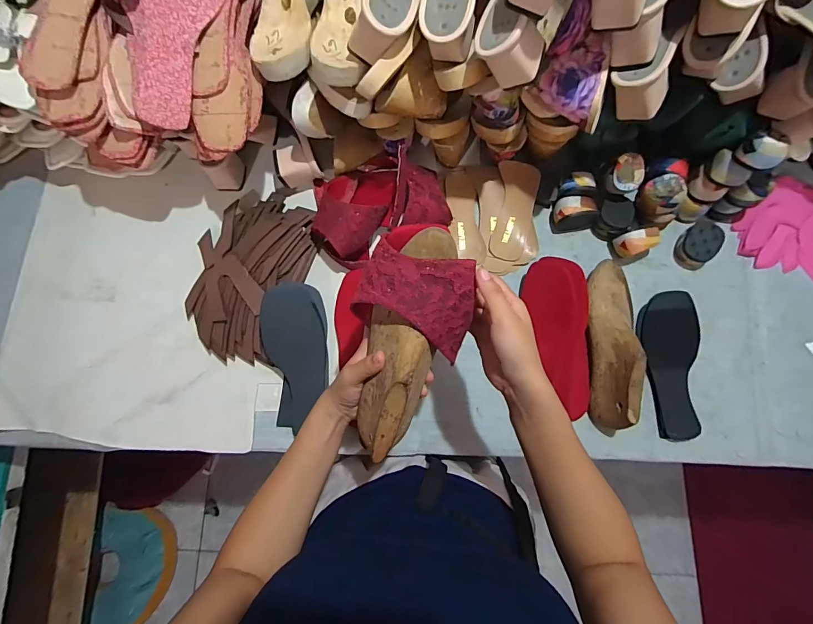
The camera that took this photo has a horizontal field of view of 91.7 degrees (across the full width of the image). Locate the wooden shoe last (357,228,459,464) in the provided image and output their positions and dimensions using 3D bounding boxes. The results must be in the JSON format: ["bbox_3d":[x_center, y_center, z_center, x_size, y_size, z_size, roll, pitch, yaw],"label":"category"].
[{"bbox_3d":[-0.007,0.031,0.381,0.065,0.065,0.225,15,94,4],"label":"wooden shoe last"}]

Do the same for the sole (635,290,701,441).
[{"bbox_3d":[0.393,0.074,0.580,0.086,0.011,0.210,-2,78,1],"label":"sole"}]

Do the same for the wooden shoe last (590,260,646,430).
[{"bbox_3d":[0.292,0.039,0.555,0.062,0.081,0.240,8,78,3],"label":"wooden shoe last"}]

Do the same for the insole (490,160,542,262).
[{"bbox_3d":[0.170,-0.158,0.623,0.060,0.013,0.152,7,93,15],"label":"insole"}]

